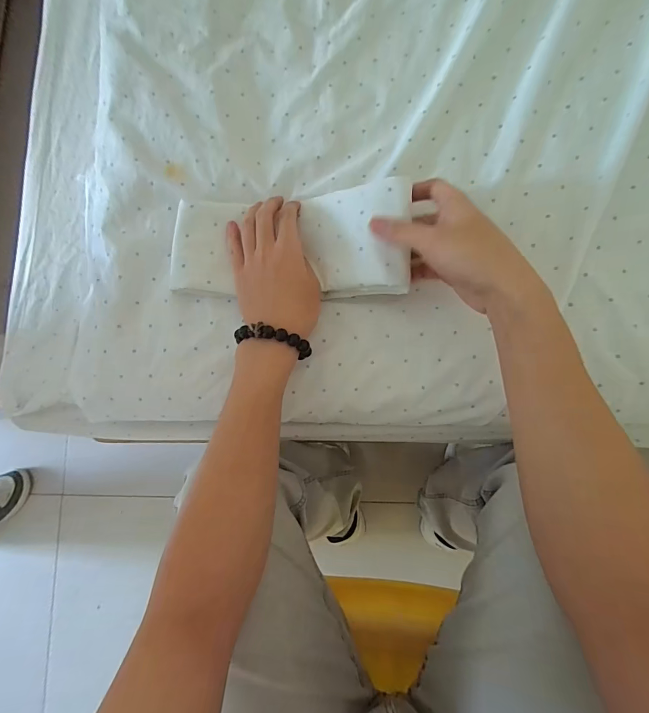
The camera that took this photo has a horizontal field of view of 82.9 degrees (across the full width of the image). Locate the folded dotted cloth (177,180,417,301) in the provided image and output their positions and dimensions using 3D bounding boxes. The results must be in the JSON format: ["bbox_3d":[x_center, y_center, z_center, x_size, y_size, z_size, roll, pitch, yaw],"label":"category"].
[{"bbox_3d":[-0.038,-0.118,0.377,0.245,0.041,0.105,3,84,12],"label":"folded dotted cloth"}]

